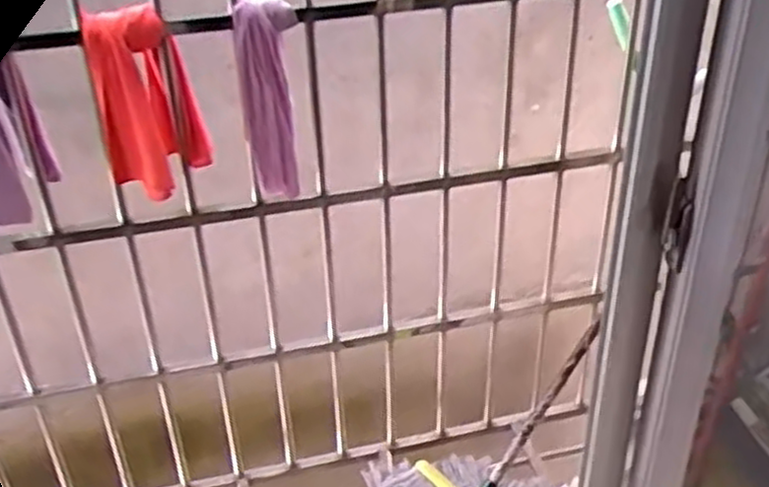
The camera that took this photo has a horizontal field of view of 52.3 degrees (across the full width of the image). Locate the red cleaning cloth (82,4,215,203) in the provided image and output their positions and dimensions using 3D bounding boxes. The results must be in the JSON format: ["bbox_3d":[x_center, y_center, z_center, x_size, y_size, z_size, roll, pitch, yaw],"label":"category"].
[{"bbox_3d":[-0.360,-0.209,1.212,0.156,0.281,0.102,-11,32,-14],"label":"red cleaning cloth"}]

